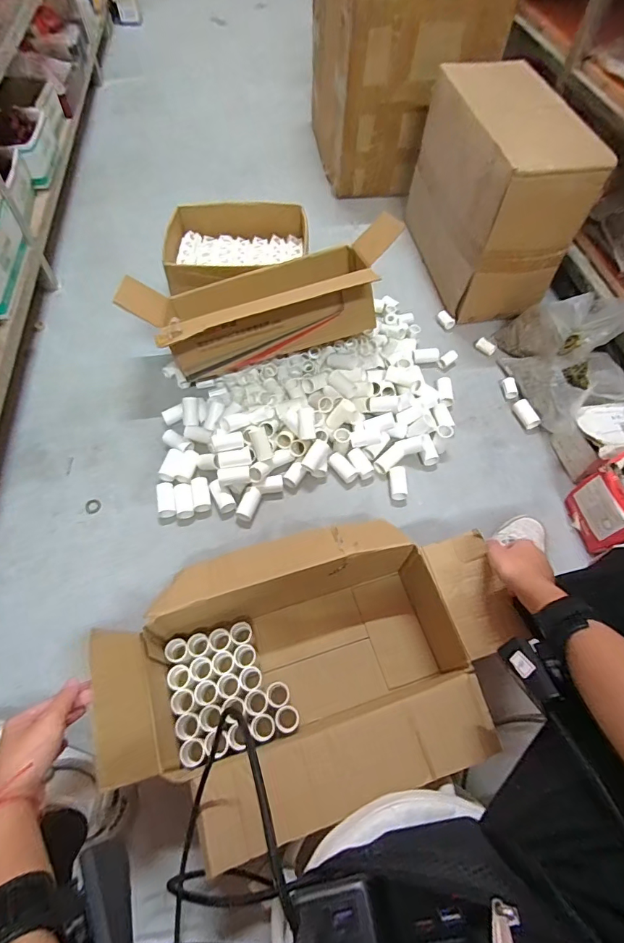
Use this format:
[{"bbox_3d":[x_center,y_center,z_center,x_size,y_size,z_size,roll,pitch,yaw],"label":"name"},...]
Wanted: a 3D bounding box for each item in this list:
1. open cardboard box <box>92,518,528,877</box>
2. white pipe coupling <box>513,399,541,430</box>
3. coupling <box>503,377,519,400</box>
[{"bbox_3d":[0.015,0.229,0.567,0.441,0.193,0.317,-15,62,-9],"label":"open cardboard box"},{"bbox_3d":[0.443,-0.118,0.914,0.026,0.029,0.069,-12,61,-8],"label":"white pipe coupling"},{"bbox_3d":[0.429,-0.182,0.953,0.029,0.023,0.048,-3,61,-3],"label":"coupling"}]

